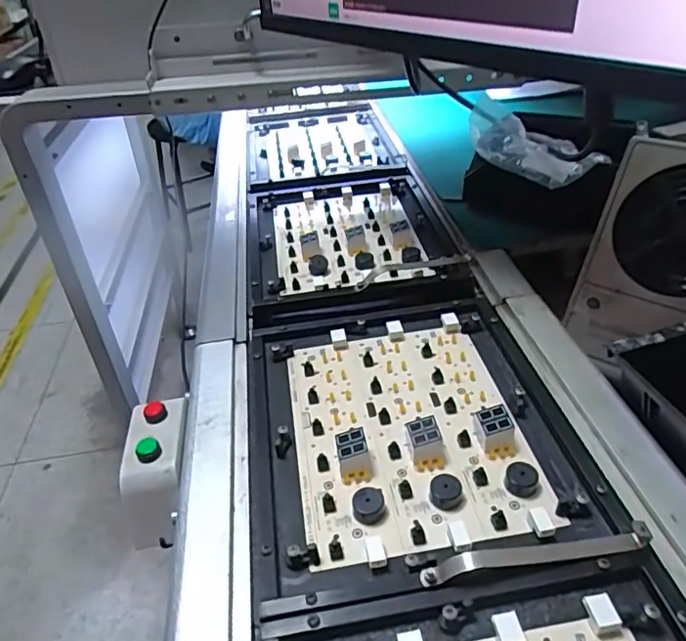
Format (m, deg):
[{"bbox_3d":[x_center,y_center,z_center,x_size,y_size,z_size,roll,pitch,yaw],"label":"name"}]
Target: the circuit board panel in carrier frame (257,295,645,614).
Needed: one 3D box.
[{"bbox_3d":[0.045,0.072,0.421,0.225,0.025,0.262,-8,36,-6],"label":"circuit board panel in carrier frame"}]

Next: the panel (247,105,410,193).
[{"bbox_3d":[-0.040,-0.291,0.899,0.228,0.019,0.316,-7,39,-2],"label":"panel"}]

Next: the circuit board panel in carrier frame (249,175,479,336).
[{"bbox_3d":[0.007,-0.102,0.652,0.232,0.019,0.306,-7,36,-4],"label":"circuit board panel in carrier frame"}]

